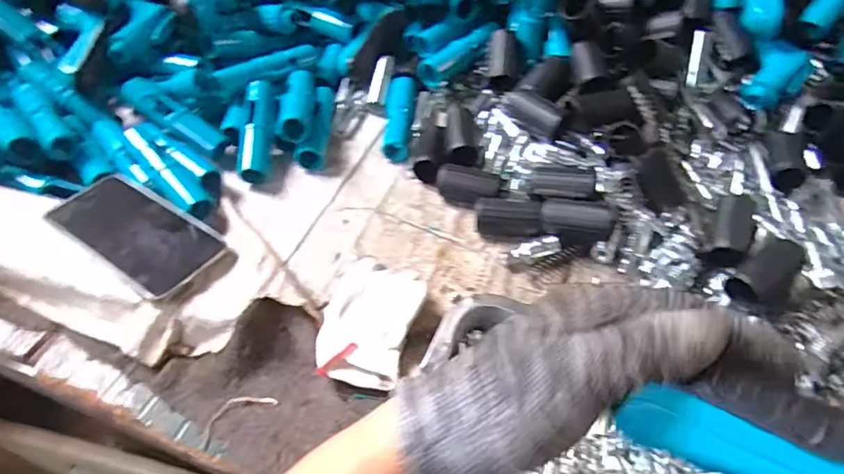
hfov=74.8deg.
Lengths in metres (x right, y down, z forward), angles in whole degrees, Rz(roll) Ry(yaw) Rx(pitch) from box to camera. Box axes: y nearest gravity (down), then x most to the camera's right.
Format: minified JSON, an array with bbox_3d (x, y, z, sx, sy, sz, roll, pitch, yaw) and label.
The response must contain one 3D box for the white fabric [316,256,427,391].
[{"bbox_3d":[-0.042,0.064,0.448,0.075,0.024,0.120,10,49,8],"label":"white fabric"}]

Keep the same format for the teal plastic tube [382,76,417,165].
[{"bbox_3d":[-0.026,-0.139,0.633,0.030,0.024,0.127,3,49,2],"label":"teal plastic tube"}]

